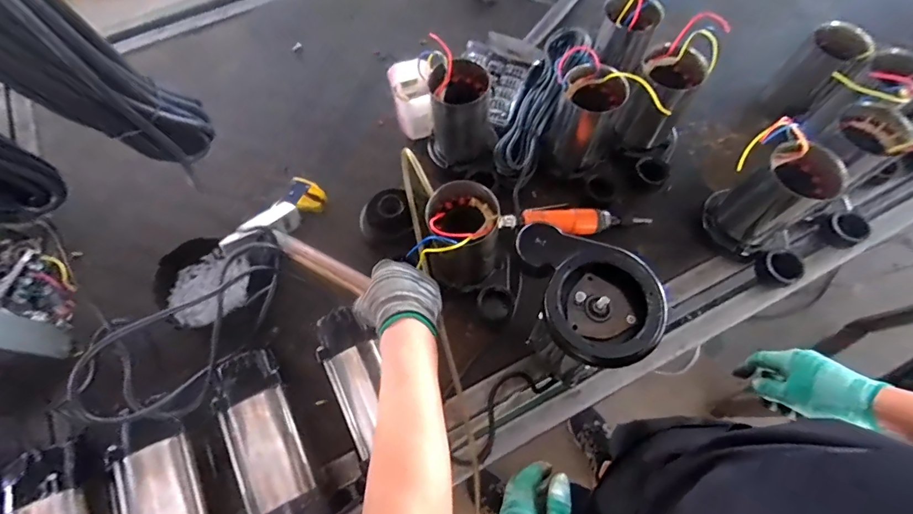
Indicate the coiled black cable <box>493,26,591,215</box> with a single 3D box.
[{"bbox_3d":[0.149,-0.264,0.763,0.090,0.051,0.385,21,69,10],"label":"coiled black cable"}]

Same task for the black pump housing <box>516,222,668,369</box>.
[{"bbox_3d":[0.141,0.031,0.444,0.118,0.032,0.158,-15,67,-5],"label":"black pump housing"}]

